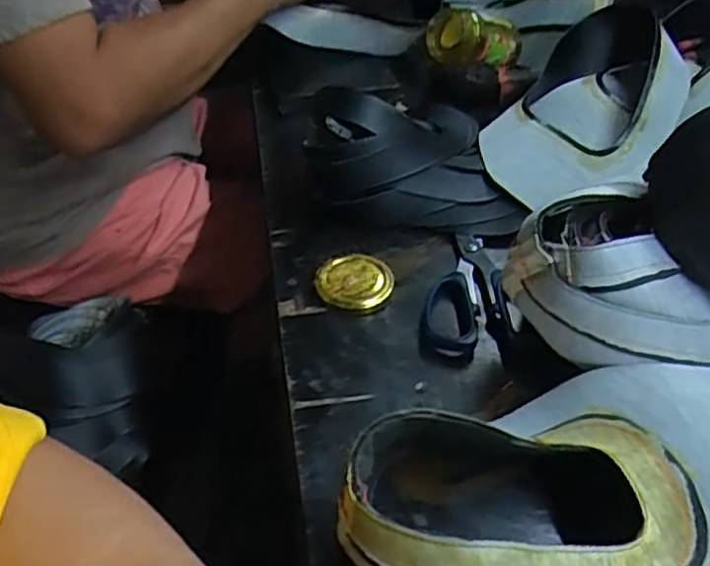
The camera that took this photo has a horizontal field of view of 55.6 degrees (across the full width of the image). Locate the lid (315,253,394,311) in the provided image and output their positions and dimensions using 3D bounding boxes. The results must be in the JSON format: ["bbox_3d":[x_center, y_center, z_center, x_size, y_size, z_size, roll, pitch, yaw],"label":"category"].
[{"bbox_3d":[0.000,-0.001,0.510,0.056,0.018,0.052,0,42,-1],"label":"lid"}]

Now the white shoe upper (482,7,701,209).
[{"bbox_3d":[0.211,-0.157,0.603,0.137,0.094,0.255,26,48,26],"label":"white shoe upper"}]

